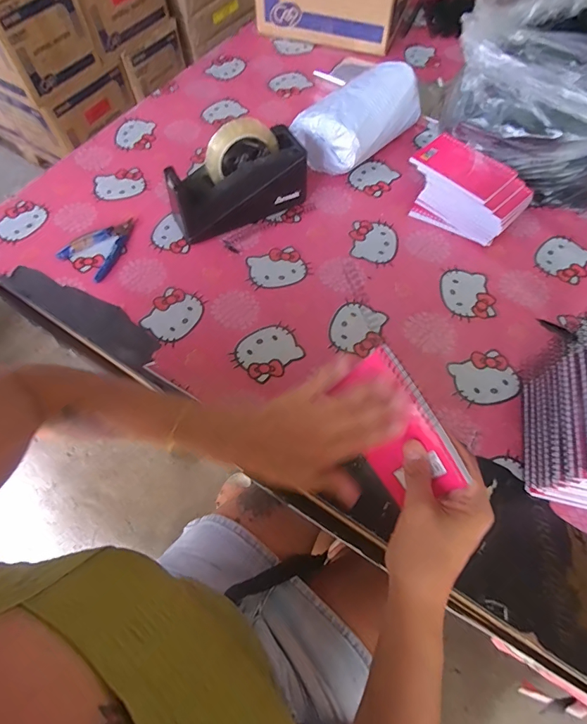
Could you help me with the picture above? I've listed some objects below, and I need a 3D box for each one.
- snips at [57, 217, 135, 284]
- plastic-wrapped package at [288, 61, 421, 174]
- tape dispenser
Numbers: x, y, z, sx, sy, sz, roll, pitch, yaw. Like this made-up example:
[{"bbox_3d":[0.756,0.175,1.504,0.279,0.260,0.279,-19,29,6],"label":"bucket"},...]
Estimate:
[{"bbox_3d":[-0.281,-0.174,0.601,0.081,0.012,0.110,28,67,13],"label":"snips"},{"bbox_3d":[0.107,-0.390,0.658,0.191,0.107,0.117,-41,71,-18],"label":"plastic-wrapped package"},{"bbox_3d":[-0.081,-0.265,0.584,0.196,0.131,0.078,-25,66,-12],"label":"tape dispenser"}]

